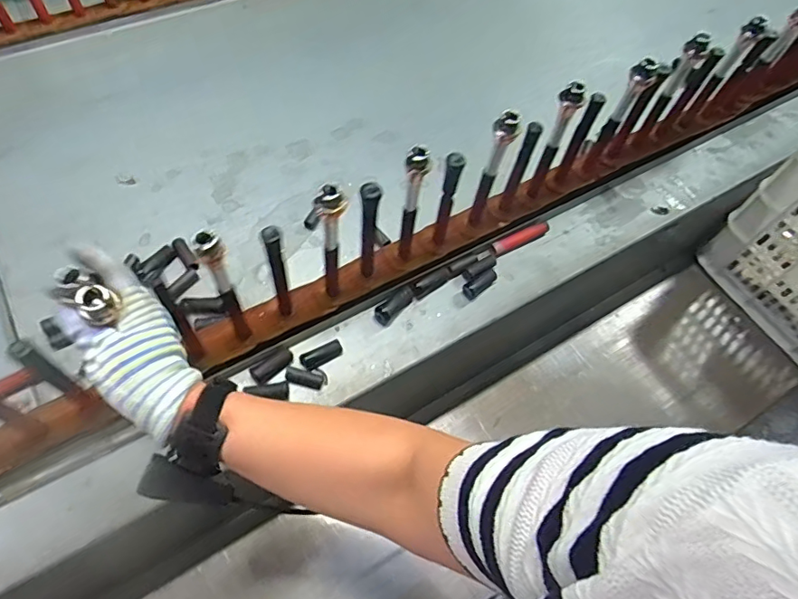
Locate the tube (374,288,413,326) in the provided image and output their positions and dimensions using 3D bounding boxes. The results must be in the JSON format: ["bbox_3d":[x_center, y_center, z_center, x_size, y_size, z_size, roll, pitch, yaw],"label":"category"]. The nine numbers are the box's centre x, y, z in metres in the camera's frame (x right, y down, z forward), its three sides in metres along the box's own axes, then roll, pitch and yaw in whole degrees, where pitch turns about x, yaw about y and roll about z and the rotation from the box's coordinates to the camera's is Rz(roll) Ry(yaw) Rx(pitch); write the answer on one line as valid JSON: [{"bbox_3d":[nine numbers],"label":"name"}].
[{"bbox_3d":[-0.006,0.008,0.629,0.021,0.017,0.055,37,51,19],"label":"tube"}]

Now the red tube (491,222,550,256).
[{"bbox_3d":[0.166,-0.083,0.700,0.097,0.020,0.017,-29,64,-15],"label":"red tube"}]

